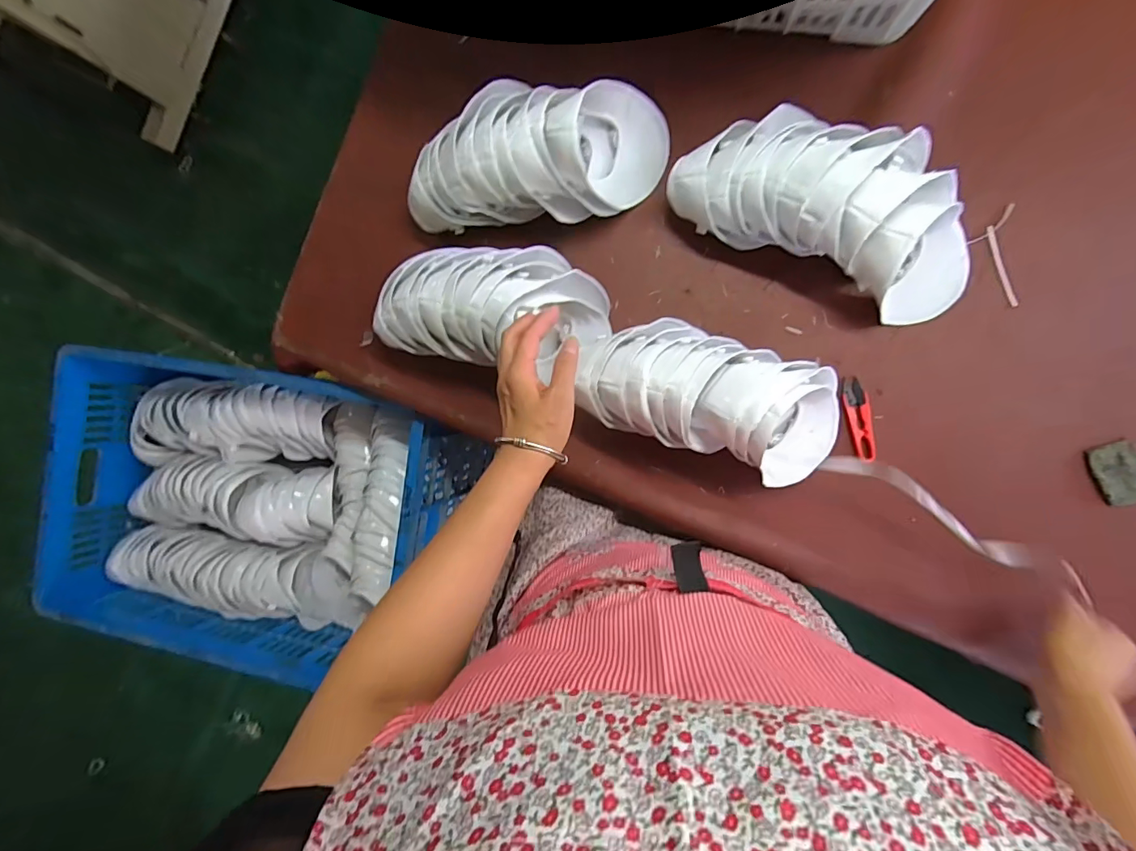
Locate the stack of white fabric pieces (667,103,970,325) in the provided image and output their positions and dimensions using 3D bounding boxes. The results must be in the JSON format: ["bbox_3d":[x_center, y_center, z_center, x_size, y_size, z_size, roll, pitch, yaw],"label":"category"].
[{"bbox_3d":[0.295,-0.249,0.529,0.352,0.122,0.152,28,95,7],"label":"stack of white fabric pieces"}]

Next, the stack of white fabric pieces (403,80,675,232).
[{"bbox_3d":[-0.046,-0.328,0.584,0.329,0.115,0.147,-5,90,8],"label":"stack of white fabric pieces"}]

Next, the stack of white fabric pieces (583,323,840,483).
[{"bbox_3d":[0.160,-0.035,0.553,0.310,0.125,0.140,20,94,8],"label":"stack of white fabric pieces"}]

